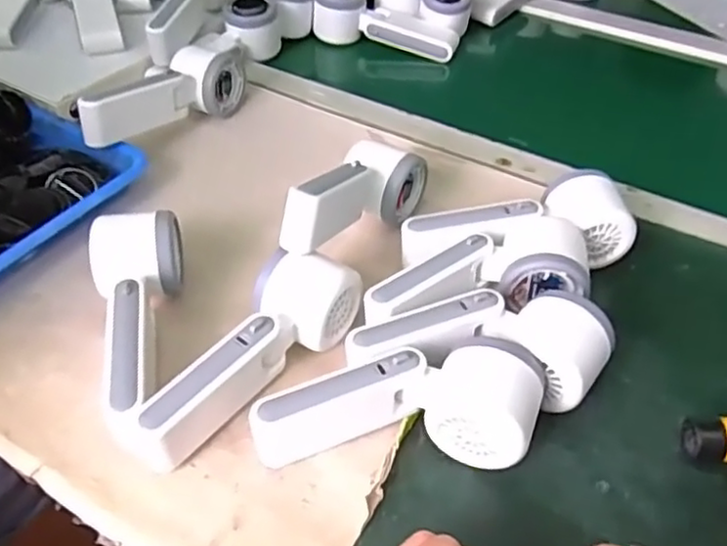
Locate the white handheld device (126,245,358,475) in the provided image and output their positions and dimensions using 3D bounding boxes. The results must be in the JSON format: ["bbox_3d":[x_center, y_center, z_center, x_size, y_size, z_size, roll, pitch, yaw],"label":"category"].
[{"bbox_3d":[-0.070,0.052,0.402,0.050,0.057,0.167,27,50,24],"label":"white handheld device"}]

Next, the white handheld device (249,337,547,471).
[{"bbox_3d":[0.022,0.076,0.388,0.163,0.053,0.066,2,44,1],"label":"white handheld device"}]

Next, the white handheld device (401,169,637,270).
[{"bbox_3d":[0.110,-0.032,0.494,0.167,0.055,0.058,-7,45,-8],"label":"white handheld device"}]

